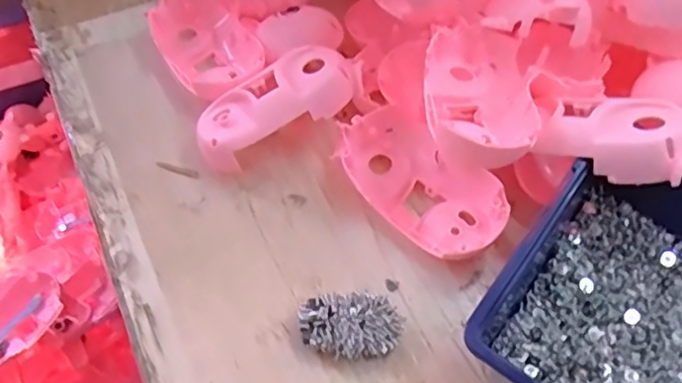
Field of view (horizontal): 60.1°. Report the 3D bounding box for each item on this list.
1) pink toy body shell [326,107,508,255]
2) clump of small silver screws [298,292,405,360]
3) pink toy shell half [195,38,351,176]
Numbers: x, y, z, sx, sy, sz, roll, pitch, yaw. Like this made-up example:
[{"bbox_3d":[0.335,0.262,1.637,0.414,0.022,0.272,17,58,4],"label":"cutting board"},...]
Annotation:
[{"bbox_3d":[0.050,-0.005,0.378,0.060,0.031,0.115,-35,63,-22],"label":"pink toy body shell"},{"bbox_3d":[0.006,0.076,0.332,0.056,0.020,0.033,2,55,0],"label":"clump of small silver screws"},{"bbox_3d":[-0.045,-0.053,0.399,0.107,0.048,0.051,-30,61,-17],"label":"pink toy shell half"}]

